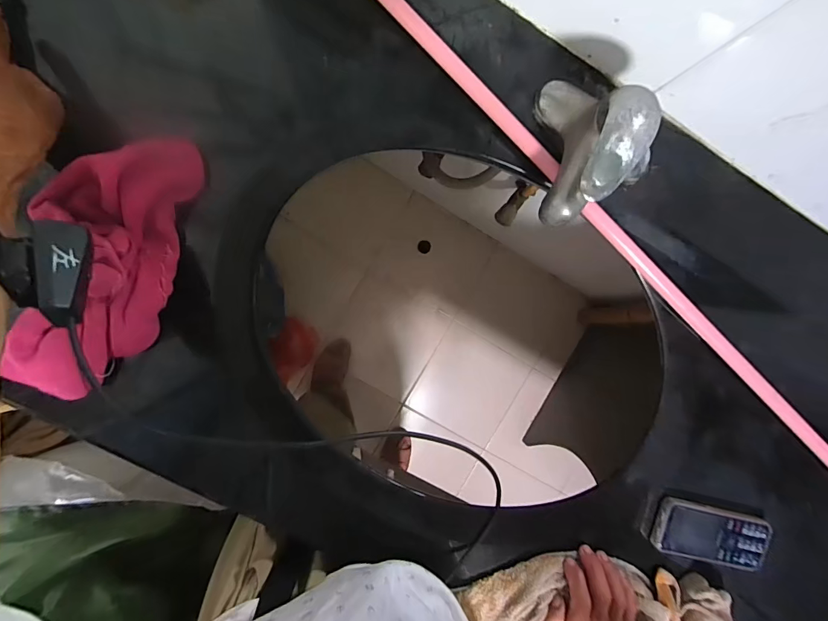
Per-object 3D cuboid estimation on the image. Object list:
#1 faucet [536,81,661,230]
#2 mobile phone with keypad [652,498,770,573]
[{"bbox_3d":[0.159,-0.147,0.367,0.073,0.114,0.143,4,95,-4],"label":"faucet"},{"bbox_3d":[0.338,0.254,0.455,0.128,0.020,0.061,13,93,-6],"label":"mobile phone with keypad"}]

